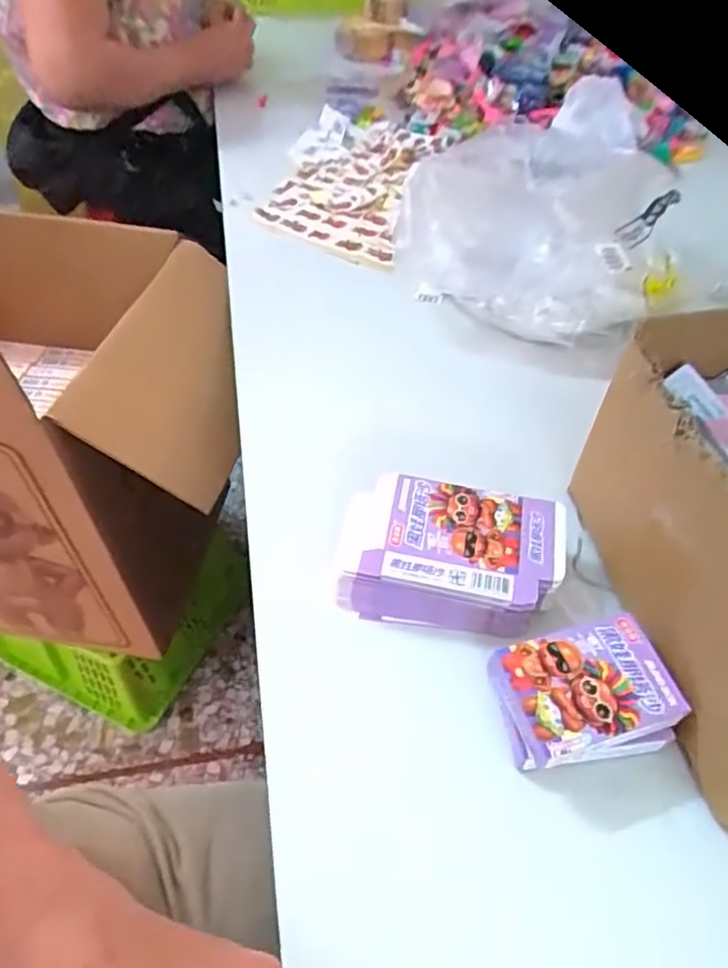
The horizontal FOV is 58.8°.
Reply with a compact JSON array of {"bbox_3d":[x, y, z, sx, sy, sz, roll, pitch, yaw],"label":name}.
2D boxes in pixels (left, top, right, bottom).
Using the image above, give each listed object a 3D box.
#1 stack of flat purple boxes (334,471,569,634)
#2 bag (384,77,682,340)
[{"bbox_3d":[0.061,0.049,0.451,0.147,0.049,0.090,8,49,5],"label":"stack of flat purple boxes"},{"bbox_3d":[0.184,-0.284,0.670,0.238,0.129,0.254,18,50,14],"label":"bag"}]

